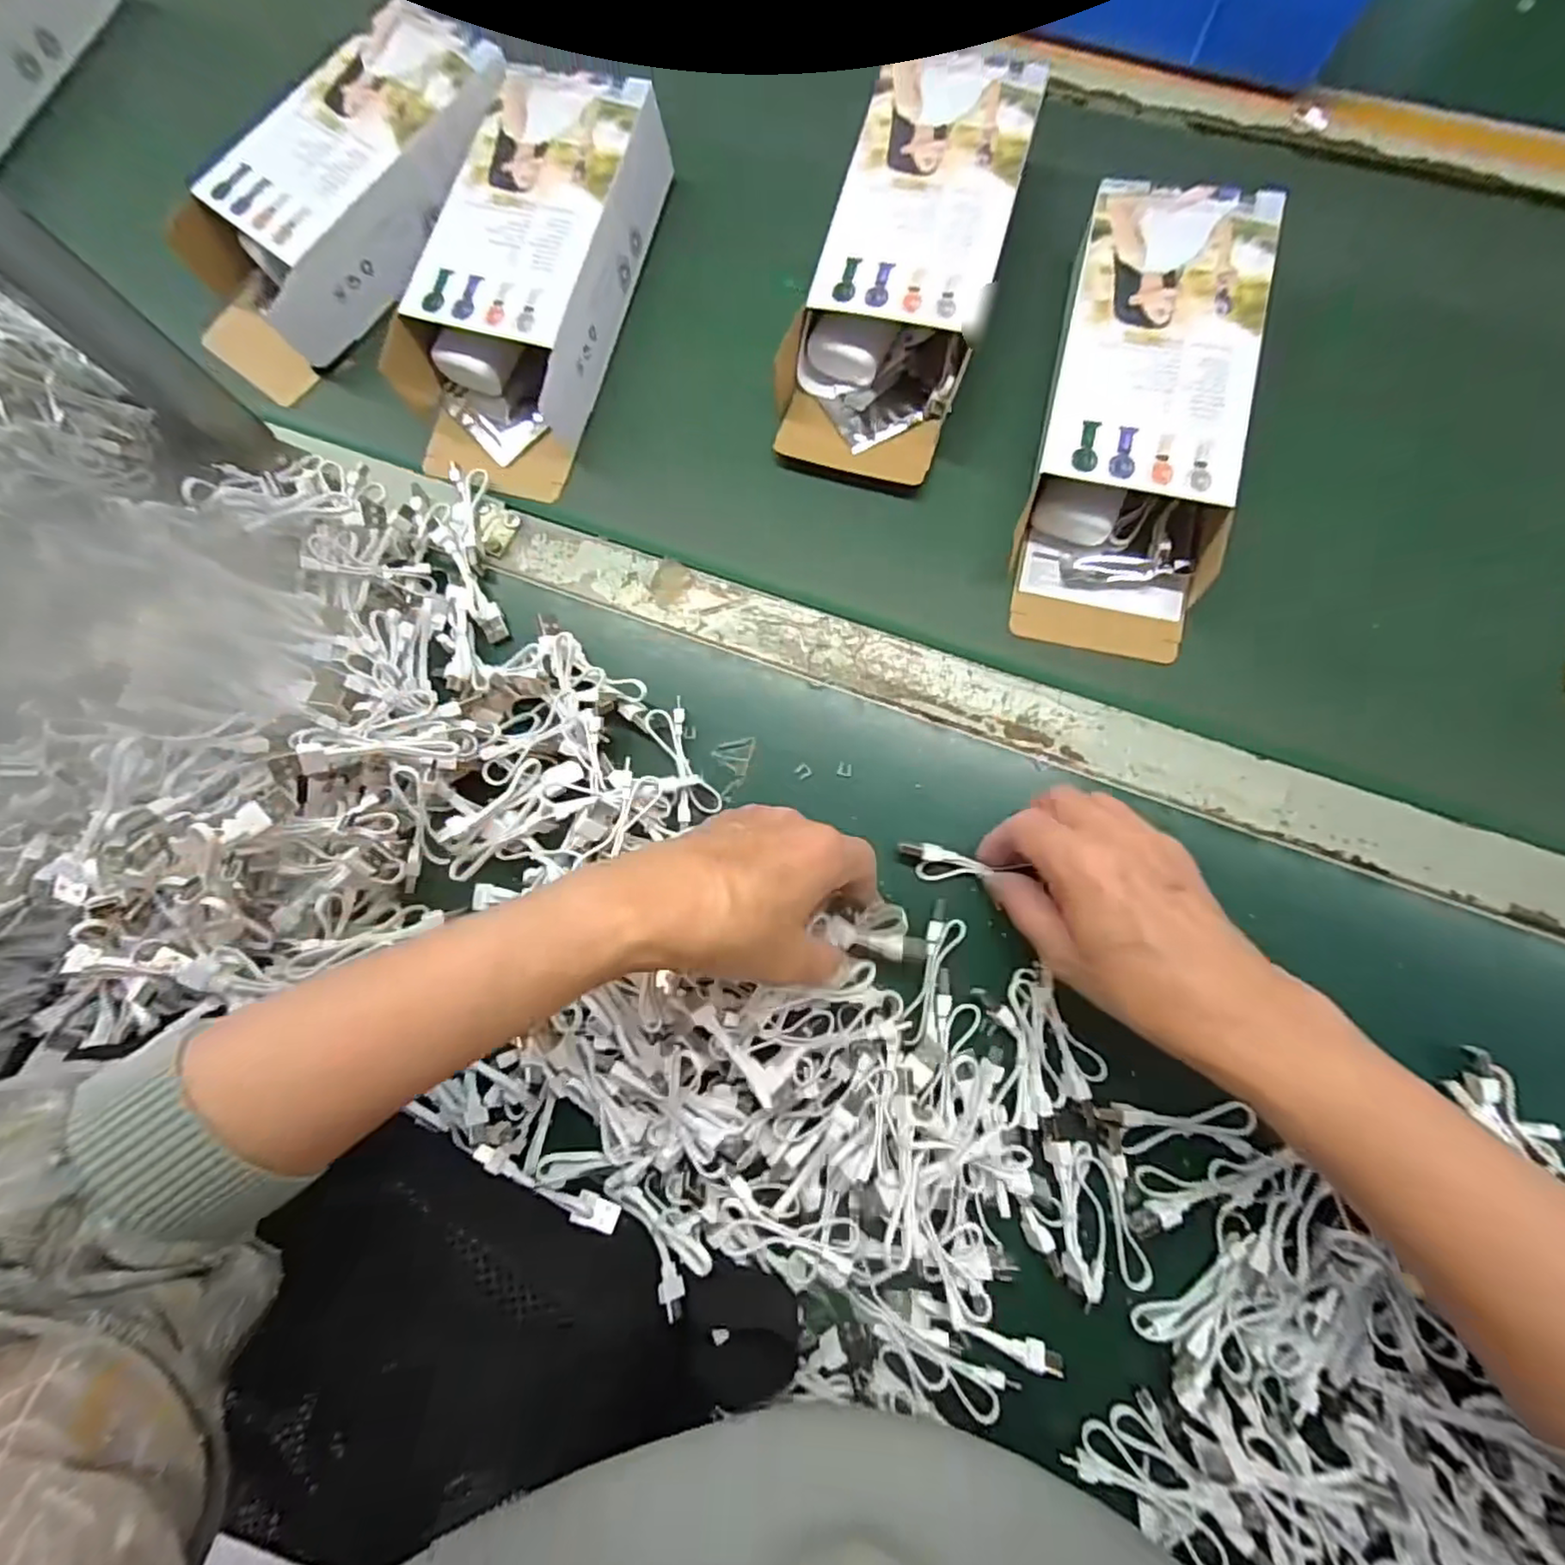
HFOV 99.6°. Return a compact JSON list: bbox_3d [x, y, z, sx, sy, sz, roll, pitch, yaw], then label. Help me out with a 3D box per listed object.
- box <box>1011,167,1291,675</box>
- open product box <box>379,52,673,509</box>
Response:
[{"bbox_3d":[0.197,-0.204,0.367,0.106,0.053,0.246,11,76,5],"label":"box"},{"bbox_3d":[-0.151,-0.309,0.405,0.120,0.045,0.255,15,84,6],"label":"open product box"}]

